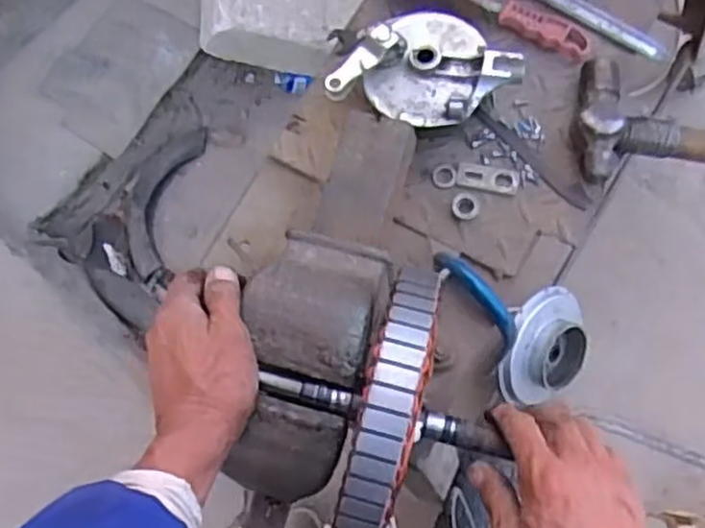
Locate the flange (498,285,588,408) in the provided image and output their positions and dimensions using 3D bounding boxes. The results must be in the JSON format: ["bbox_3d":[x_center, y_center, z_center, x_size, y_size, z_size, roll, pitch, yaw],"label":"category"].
[{"bbox_3d":[0.335,0.148,1.335,0.180,0.070,0.222,31,79,-33],"label":"flange"}]

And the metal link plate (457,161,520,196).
[{"bbox_3d":[0.134,-0.085,0.748,0.060,0.006,0.029,12,74,5],"label":"metal link plate"}]

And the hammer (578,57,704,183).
[{"bbox_3d":[0.367,-0.141,0.737,0.300,0.054,0.121,-2,73,0],"label":"hammer"}]

